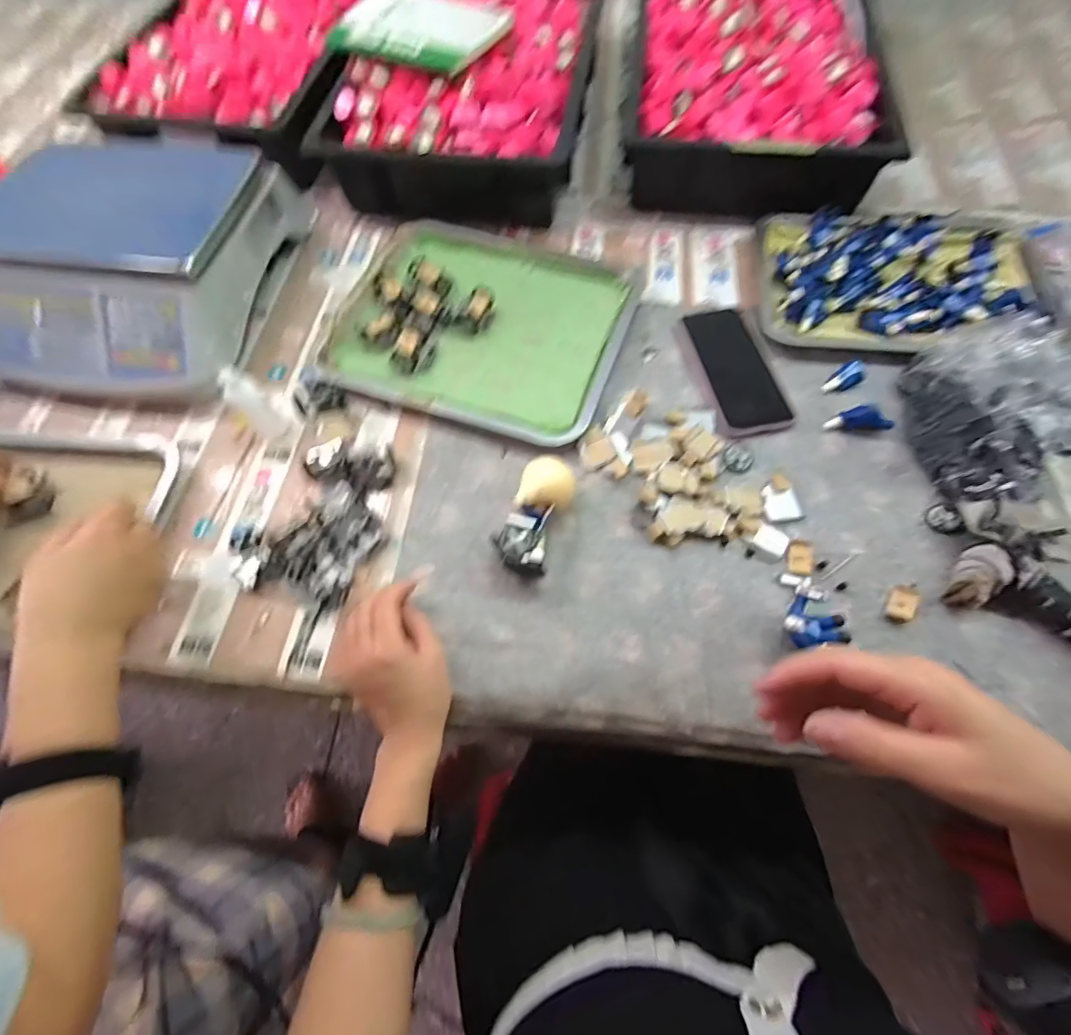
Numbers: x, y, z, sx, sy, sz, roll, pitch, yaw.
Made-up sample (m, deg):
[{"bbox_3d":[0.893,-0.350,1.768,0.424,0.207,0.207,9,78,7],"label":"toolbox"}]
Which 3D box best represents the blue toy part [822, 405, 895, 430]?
[{"bbox_3d":[0.313,-0.097,0.481,0.056,0.014,0.024,6,64,5],"label":"blue toy part"}]

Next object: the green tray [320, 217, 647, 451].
[{"bbox_3d":[-0.056,-0.224,0.551,0.305,0.024,0.283,18,66,11],"label":"green tray"}]

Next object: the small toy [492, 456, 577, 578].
[{"bbox_3d":[0.001,-0.001,0.427,0.049,0.049,0.102,19,66,11],"label":"small toy"}]

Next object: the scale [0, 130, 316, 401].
[{"bbox_3d":[-0.444,-0.288,0.552,0.295,0.104,0.295,9,64,6],"label":"scale"}]

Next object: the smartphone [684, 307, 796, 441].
[{"bbox_3d":[0.207,-0.160,0.516,0.074,0.010,0.175,-9,64,-2],"label":"smartphone"}]

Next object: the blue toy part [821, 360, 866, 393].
[{"bbox_3d":[0.318,-0.143,0.502,0.042,0.017,0.021,-35,68,-14],"label":"blue toy part"}]

